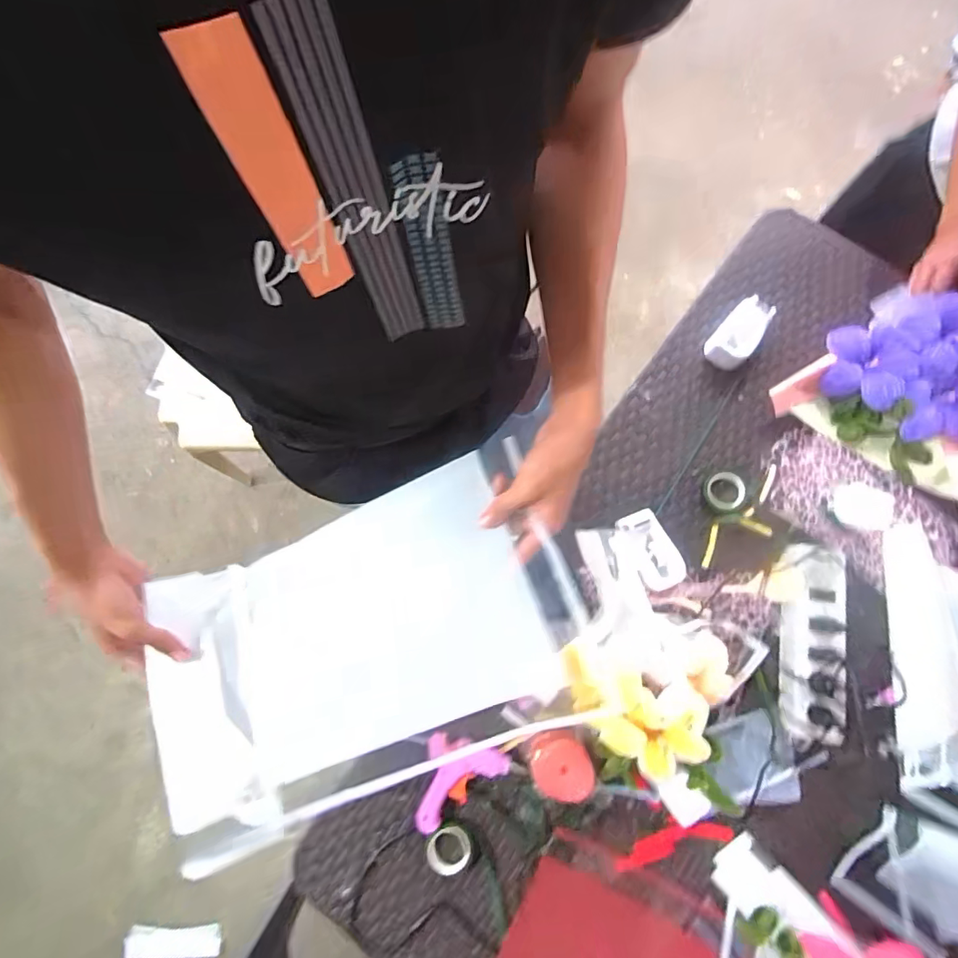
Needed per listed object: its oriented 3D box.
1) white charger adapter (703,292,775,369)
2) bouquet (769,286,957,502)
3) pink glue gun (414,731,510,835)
[{"bbox_3d":[0.384,-0.216,0.715,0.058,0.038,0.102,39,82,7],"label":"white charger adapter"},{"bbox_3d":[0.599,-0.132,0.673,0.299,0.086,0.214,25,81,4],"label":"bouquet"},{"bbox_3d":[-0.021,0.410,0.643,0.110,0.024,0.121,9,80,2],"label":"pink glue gun"}]

